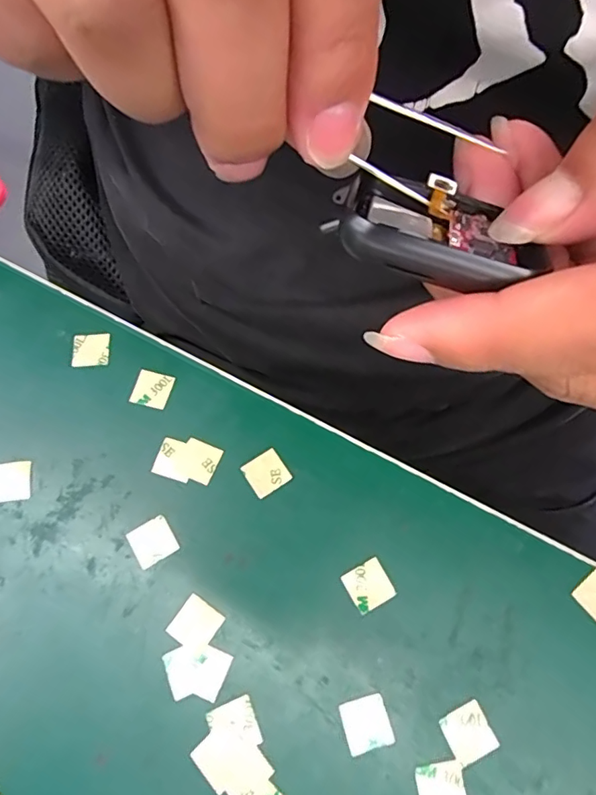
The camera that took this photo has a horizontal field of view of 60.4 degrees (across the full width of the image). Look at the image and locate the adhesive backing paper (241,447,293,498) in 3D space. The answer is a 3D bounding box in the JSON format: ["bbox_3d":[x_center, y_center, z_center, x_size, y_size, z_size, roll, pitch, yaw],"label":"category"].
[{"bbox_3d":[-0.013,0.030,0.206,0.016,0.004,0.015,-33,72,-12],"label":"adhesive backing paper"}]

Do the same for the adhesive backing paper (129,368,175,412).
[{"bbox_3d":[-0.062,-0.004,0.217,0.015,0.004,0.016,14,69,4],"label":"adhesive backing paper"}]

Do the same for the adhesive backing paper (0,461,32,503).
[{"bbox_3d":[-0.114,0.033,0.201,0.016,0.004,0.016,-6,68,-4],"label":"adhesive backing paper"}]

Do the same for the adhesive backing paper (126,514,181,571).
[{"bbox_3d":[-0.055,0.055,0.195,0.016,0.004,0.015,-30,71,-11],"label":"adhesive backing paper"}]

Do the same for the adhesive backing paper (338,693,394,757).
[{"bbox_3d":[0.023,0.111,0.174,0.015,0.004,0.015,-14,70,-6],"label":"adhesive backing paper"}]

